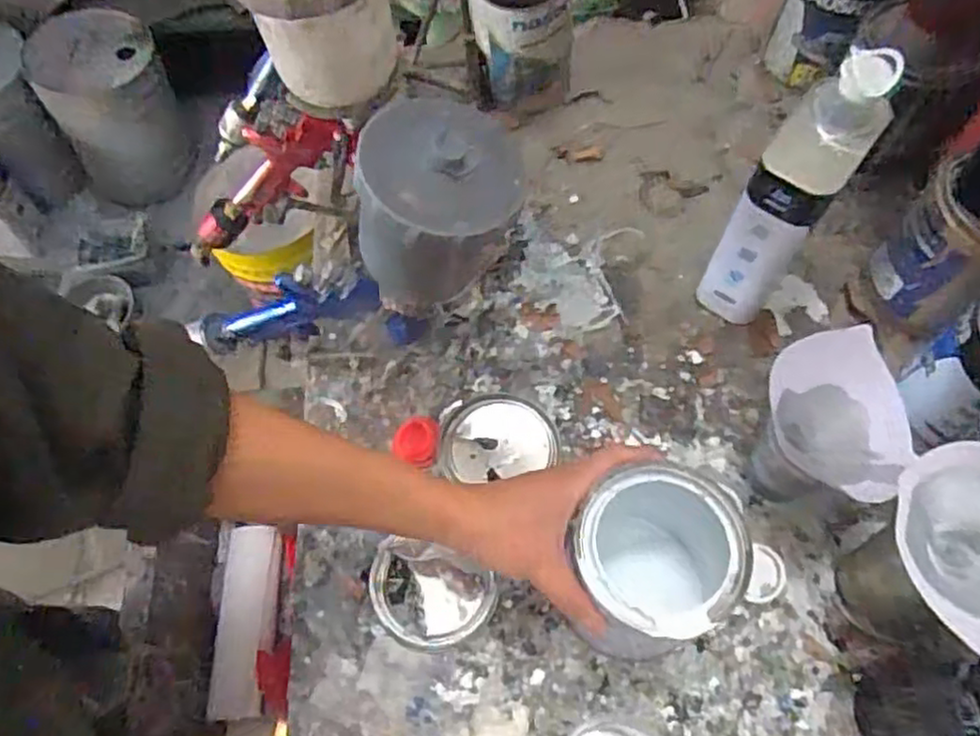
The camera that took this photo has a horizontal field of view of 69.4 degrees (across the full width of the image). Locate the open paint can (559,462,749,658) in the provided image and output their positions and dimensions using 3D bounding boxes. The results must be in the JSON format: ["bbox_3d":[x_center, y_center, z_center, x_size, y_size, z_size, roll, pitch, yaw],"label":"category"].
[{"bbox_3d":[0.106,0.134,0.492,0.105,0.125,0.105,0,64,-1],"label":"open paint can"}]

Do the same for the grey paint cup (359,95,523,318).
[{"bbox_3d":[-0.031,-0.098,0.460,0.094,0.119,0.090,-1,64,2],"label":"grey paint cup"}]

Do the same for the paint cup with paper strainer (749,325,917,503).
[{"bbox_3d":[0.253,0.052,0.547,0.096,0.123,0.115,-39,69,-15],"label":"paint cup with paper strainer"}]

